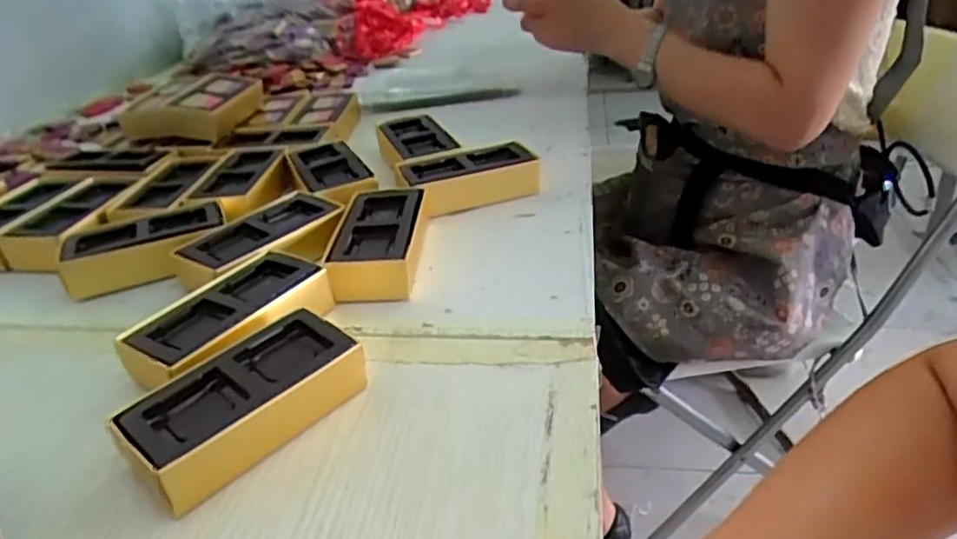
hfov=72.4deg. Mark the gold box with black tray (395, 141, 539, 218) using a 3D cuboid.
[{"bbox_3d":[-0.010,-0.079,0.573,0.113,0.037,0.059,-13,32,-13],"label":"gold box with black tray"}]

